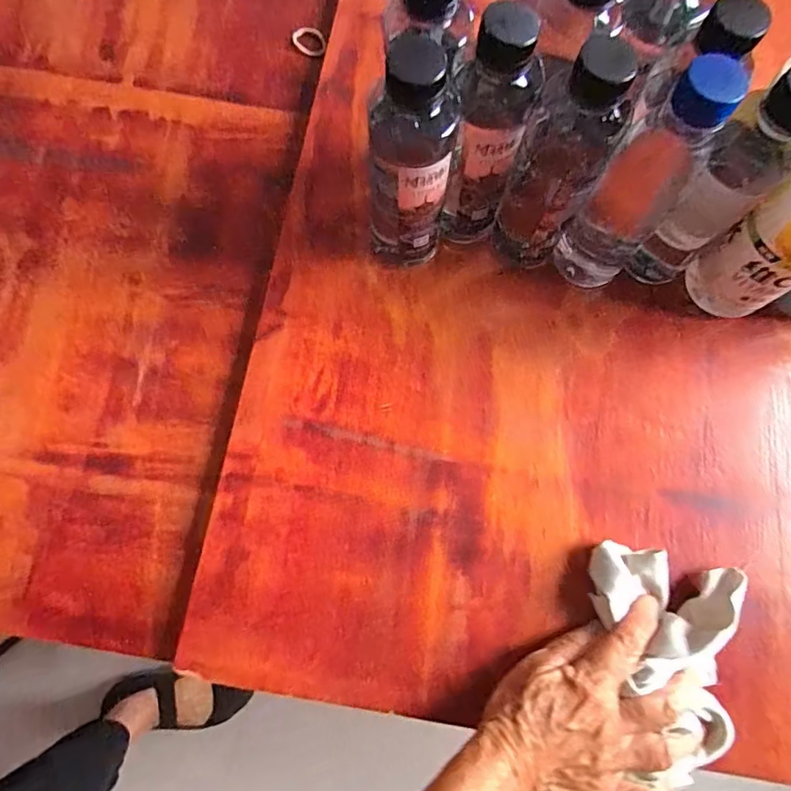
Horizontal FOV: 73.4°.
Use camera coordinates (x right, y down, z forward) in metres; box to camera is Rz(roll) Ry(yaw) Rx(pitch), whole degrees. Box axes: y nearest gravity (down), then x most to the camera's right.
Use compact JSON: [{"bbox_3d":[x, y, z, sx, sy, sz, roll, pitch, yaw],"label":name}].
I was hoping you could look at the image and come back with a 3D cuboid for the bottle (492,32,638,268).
[{"bbox_3d":[0.105,-0.145,0.352,0.051,0.165,0.046,29,78,8],"label":"bottle"}]

